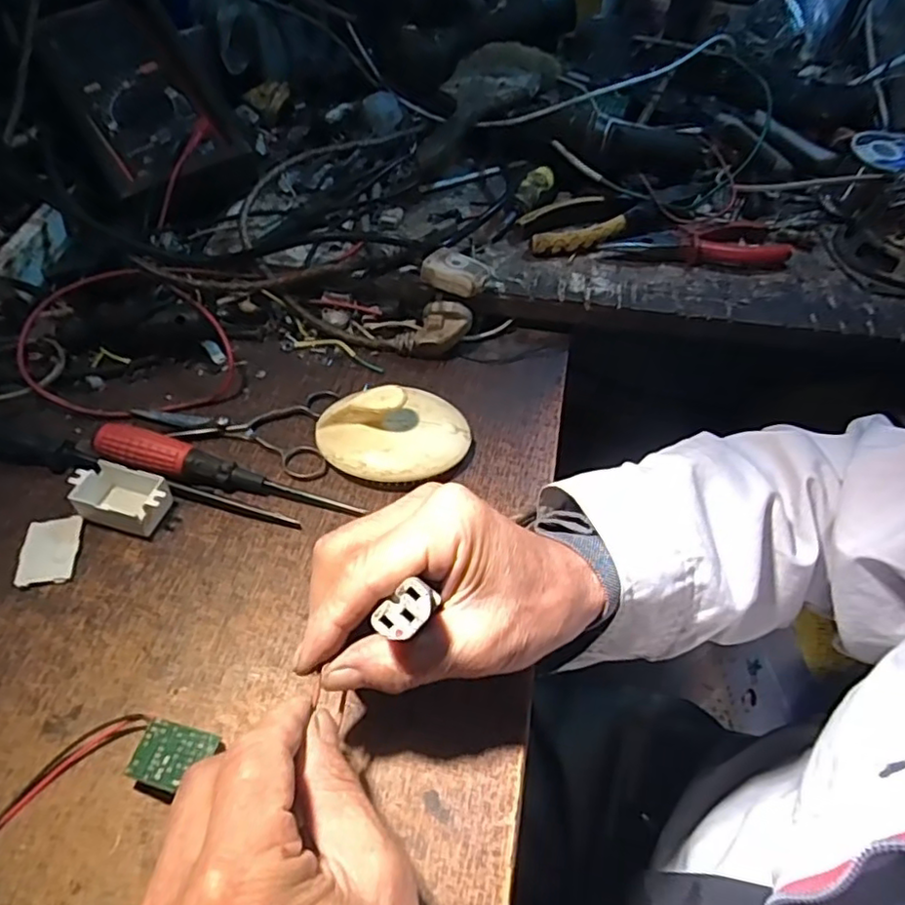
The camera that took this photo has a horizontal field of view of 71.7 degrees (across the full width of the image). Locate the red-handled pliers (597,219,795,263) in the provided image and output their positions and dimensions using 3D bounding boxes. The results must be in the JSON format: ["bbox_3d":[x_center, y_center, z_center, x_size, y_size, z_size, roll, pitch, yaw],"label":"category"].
[{"bbox_3d":[0.190,-0.162,0.482,0.143,0.009,0.050,-8,52,-10],"label":"red-handled pliers"}]

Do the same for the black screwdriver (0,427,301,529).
[{"bbox_3d":[-0.188,0.011,0.353,0.211,0.018,0.017,14,52,8],"label":"black screwdriver"}]

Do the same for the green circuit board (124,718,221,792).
[{"bbox_3d":[-0.116,0.124,0.257,0.033,0.004,0.023,6,54,17],"label":"green circuit board"}]

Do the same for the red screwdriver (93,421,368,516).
[{"bbox_3d":[-0.128,0.011,0.357,0.152,0.024,0.021,11,52,5],"label":"red screwdriver"}]

